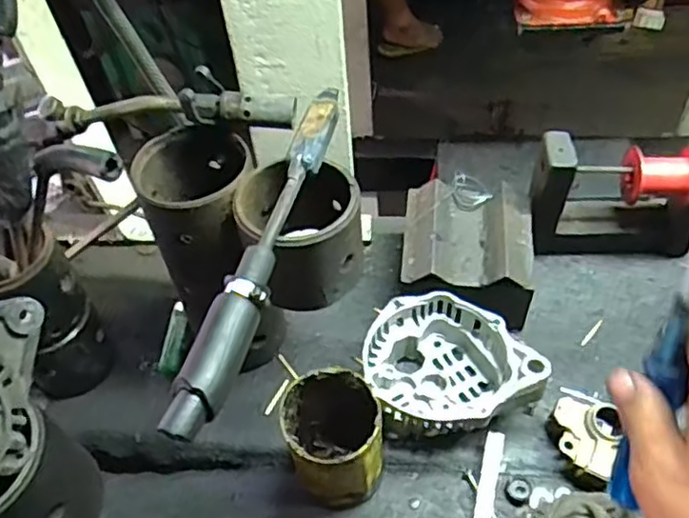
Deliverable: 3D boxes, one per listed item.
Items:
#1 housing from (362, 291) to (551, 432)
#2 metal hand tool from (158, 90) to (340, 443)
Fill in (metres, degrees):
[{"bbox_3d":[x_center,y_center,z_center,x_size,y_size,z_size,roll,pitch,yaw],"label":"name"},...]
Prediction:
[{"bbox_3d":[0.085,0.099,0.571,0.121,0.078,0.136,-28,53,-17],"label":"housing"},{"bbox_3d":[-0.047,-0.014,0.419,0.027,0.032,0.271,11,52,15],"label":"metal hand tool"}]

